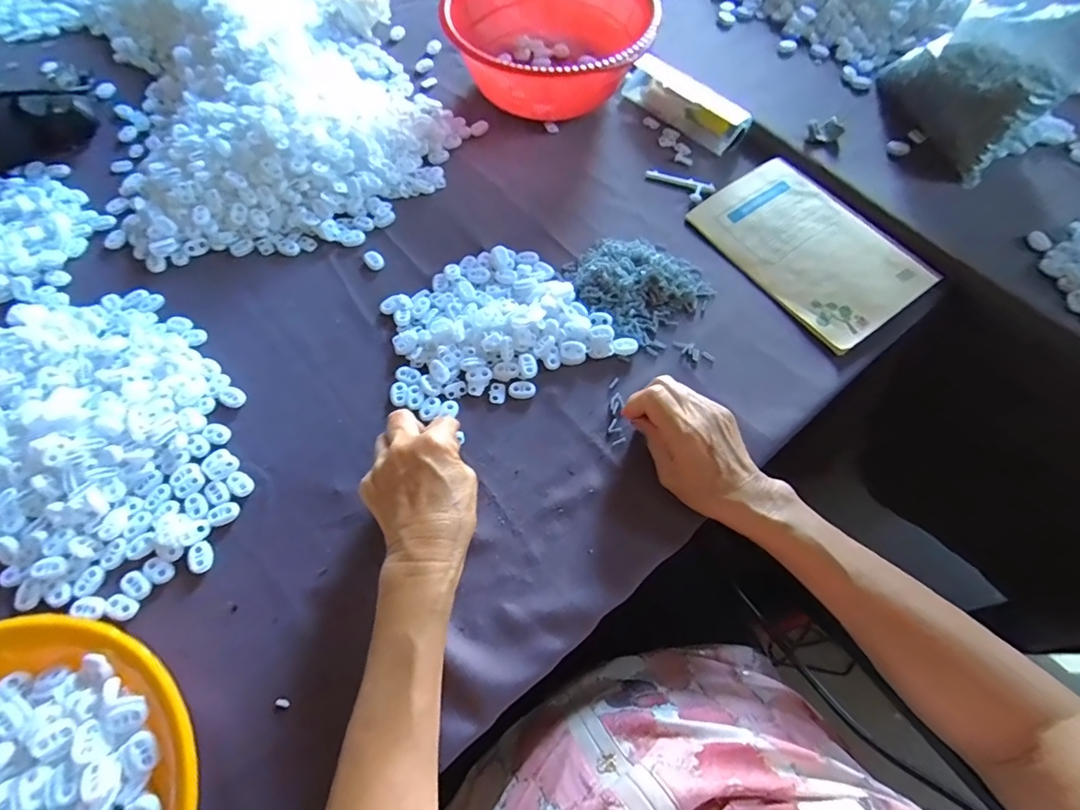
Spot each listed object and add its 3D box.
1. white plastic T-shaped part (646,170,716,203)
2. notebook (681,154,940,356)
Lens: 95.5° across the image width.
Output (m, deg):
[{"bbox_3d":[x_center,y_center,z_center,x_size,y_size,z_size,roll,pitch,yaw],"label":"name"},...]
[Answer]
[{"bbox_3d":[0.151,-0.240,0.535,0.075,0.007,0.025,20,67,10],"label":"white plastic T-shaped part"},{"bbox_3d":[0.269,-0.161,0.491,0.138,0.011,0.206,-33,69,-14],"label":"notebook"}]

